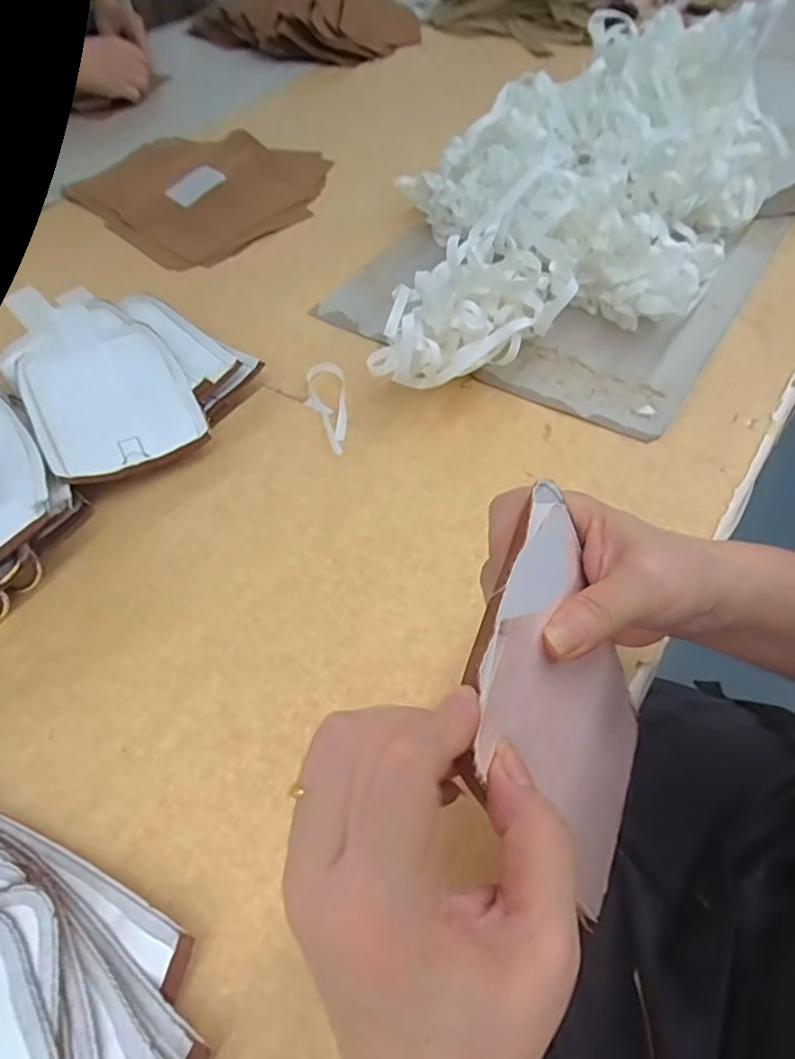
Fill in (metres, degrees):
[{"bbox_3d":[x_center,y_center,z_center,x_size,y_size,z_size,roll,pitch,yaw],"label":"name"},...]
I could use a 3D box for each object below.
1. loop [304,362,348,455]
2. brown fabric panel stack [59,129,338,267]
[{"bbox_3d":[-0.062,-0.109,0.523,0.035,0.007,0.119,-6,55,-1],"label":"loop"},{"bbox_3d":[-0.237,-0.443,0.762,0.275,0.030,0.270,-38,62,-21],"label":"brown fabric panel stack"}]

